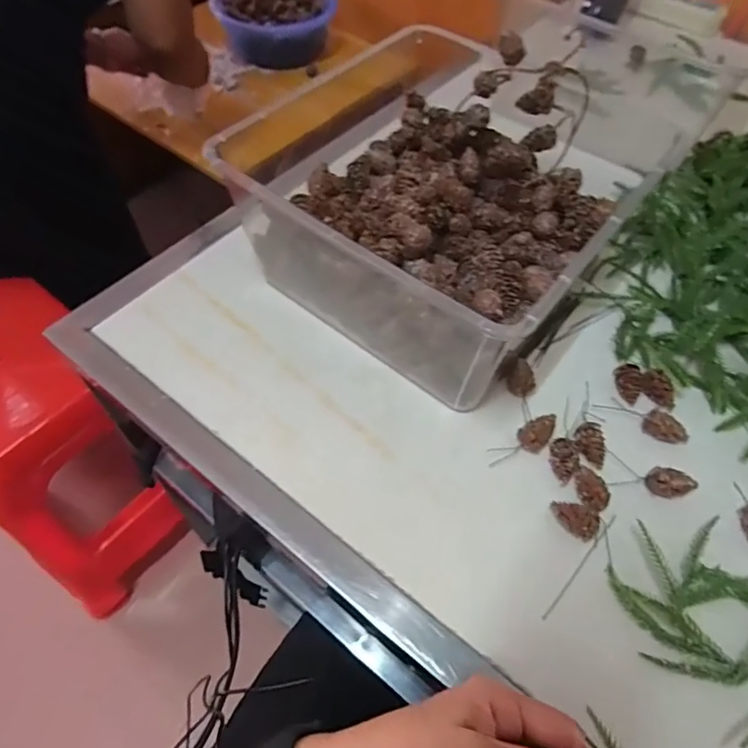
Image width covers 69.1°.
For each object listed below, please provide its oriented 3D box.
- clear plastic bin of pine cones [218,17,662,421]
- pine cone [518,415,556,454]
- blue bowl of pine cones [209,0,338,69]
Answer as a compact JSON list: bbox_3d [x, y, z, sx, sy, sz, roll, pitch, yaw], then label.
[{"bbox_3d":[0.053,-0.144,0.499,0.301,0.145,0.276,34,62,19],"label":"clear plastic bin of pine cones"},{"bbox_3d":[0.136,0.047,0.448,0.023,0.016,0.037,34,68,13],"label":"pine cone"},{"bbox_3d":[-0.233,-0.819,1.263,0.273,0.108,0.215,-8,57,-7],"label":"blue bowl of pine cones"}]

